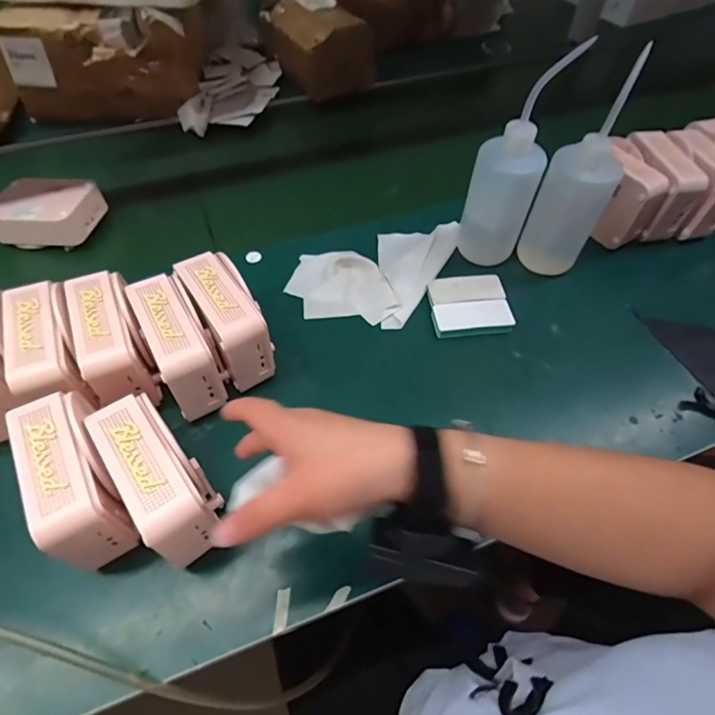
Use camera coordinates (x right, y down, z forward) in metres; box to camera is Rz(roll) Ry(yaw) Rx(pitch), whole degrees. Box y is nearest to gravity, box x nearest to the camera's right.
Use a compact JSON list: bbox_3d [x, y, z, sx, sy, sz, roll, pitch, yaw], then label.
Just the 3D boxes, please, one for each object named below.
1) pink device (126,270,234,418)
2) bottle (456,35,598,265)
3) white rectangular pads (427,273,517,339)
[{"bbox_3d":[-0.175,-0.016,0.457,0.054,0.077,0.125,-25,59,-15],"label":"pink device"},{"bbox_3d":[0.177,-0.220,0.538,0.079,0.215,0.080,21,59,14],"label":"bottle"},{"bbox_3d":[0.136,-0.064,0.557,0.093,0.014,0.086,-5,54,-4],"label":"white rectangular pads"}]

